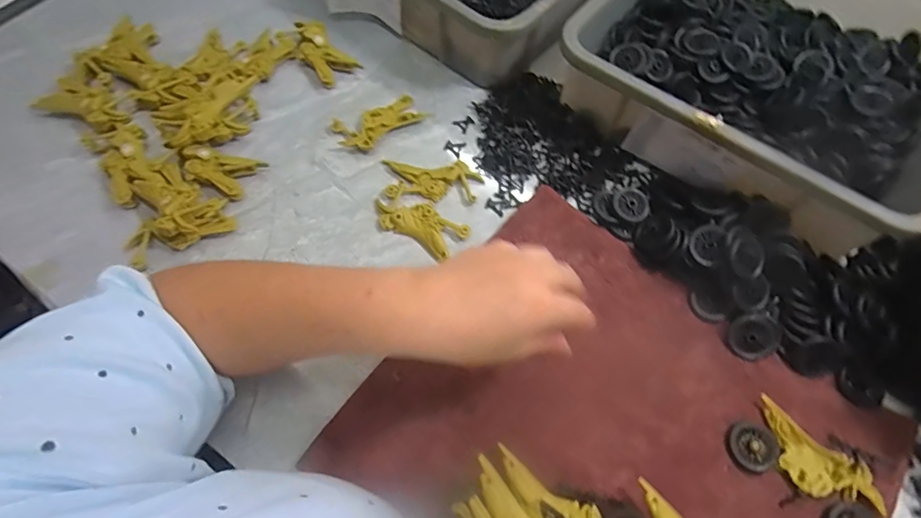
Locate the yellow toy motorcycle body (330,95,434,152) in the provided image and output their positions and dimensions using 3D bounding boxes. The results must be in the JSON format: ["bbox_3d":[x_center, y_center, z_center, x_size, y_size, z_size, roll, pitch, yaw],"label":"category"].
[{"bbox_3d":[-0.086,-0.150,0.509,0.100,0.014,0.048,-27,68,-14],"label":"yellow toy motorcycle body"}]

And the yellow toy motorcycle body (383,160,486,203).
[{"bbox_3d":[-0.029,-0.082,0.479,0.098,0.011,0.046,2,64,-1],"label":"yellow toy motorcycle body"}]

